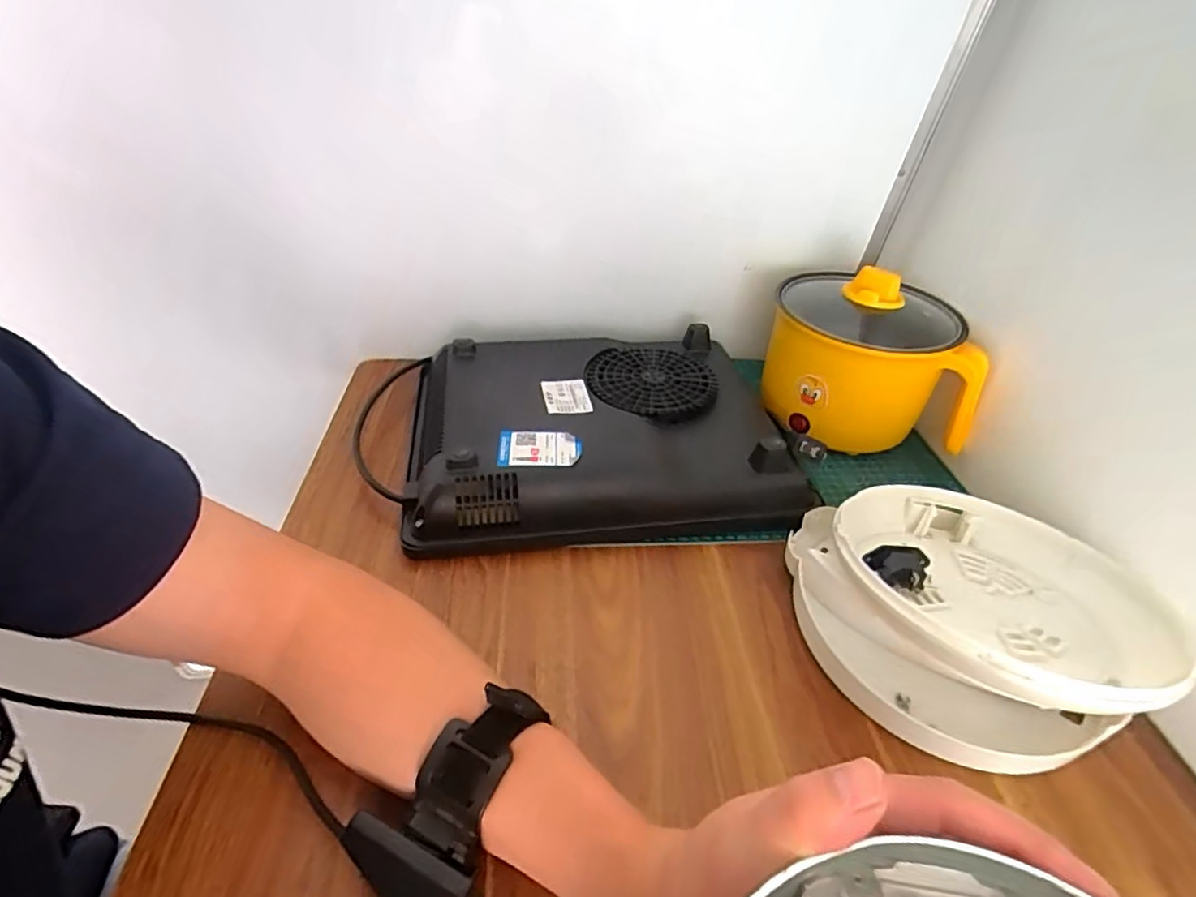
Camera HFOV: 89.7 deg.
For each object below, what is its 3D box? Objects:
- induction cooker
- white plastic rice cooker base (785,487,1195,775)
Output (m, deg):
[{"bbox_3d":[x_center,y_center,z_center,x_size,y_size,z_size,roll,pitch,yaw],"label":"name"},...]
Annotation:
[{"bbox_3d":[-0.003,-0.023,0.555,0.325,0.061,0.252,-2,38,-9],"label":"induction cooker"},{"bbox_3d":[0.248,0.098,0.416,0.220,0.090,0.197,29,43,27],"label":"white plastic rice cooker base"}]

